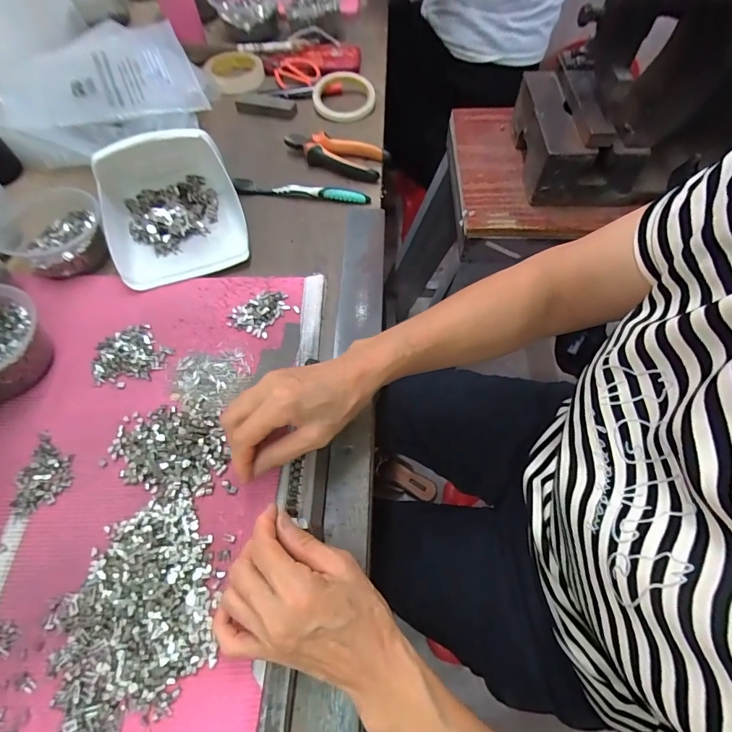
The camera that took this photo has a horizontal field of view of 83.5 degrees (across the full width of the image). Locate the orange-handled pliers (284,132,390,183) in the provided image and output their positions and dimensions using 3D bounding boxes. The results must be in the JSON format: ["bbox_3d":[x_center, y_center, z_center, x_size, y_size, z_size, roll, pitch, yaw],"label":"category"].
[{"bbox_3d":[-0.043,-0.307,0.583,0.149,0.022,0.063,24,63,13],"label":"orange-handled pliers"}]

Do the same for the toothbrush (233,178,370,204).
[{"bbox_3d":[-0.087,-0.233,0.545,0.180,0.012,0.016,8,61,5],"label":"toothbrush"}]

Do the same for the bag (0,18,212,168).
[{"bbox_3d":[-0.408,-0.438,0.637,0.285,0.042,0.289,-27,64,-15],"label":"bag"}]

